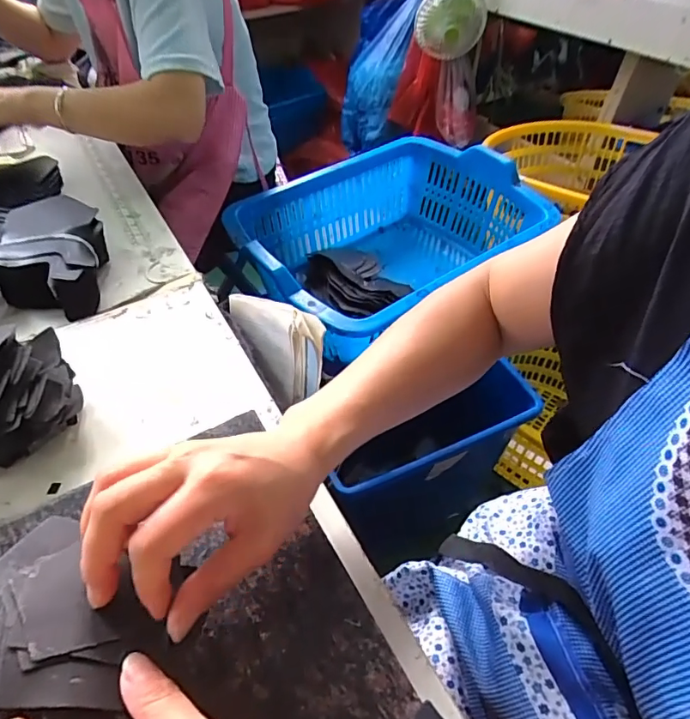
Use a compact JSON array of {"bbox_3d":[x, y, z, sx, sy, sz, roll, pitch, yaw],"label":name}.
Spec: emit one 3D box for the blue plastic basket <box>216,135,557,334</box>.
[{"bbox_3d":[0.081,-0.222,0.948,0.535,0.192,0.376,-30,56,-24],"label":"blue plastic basket"}]

